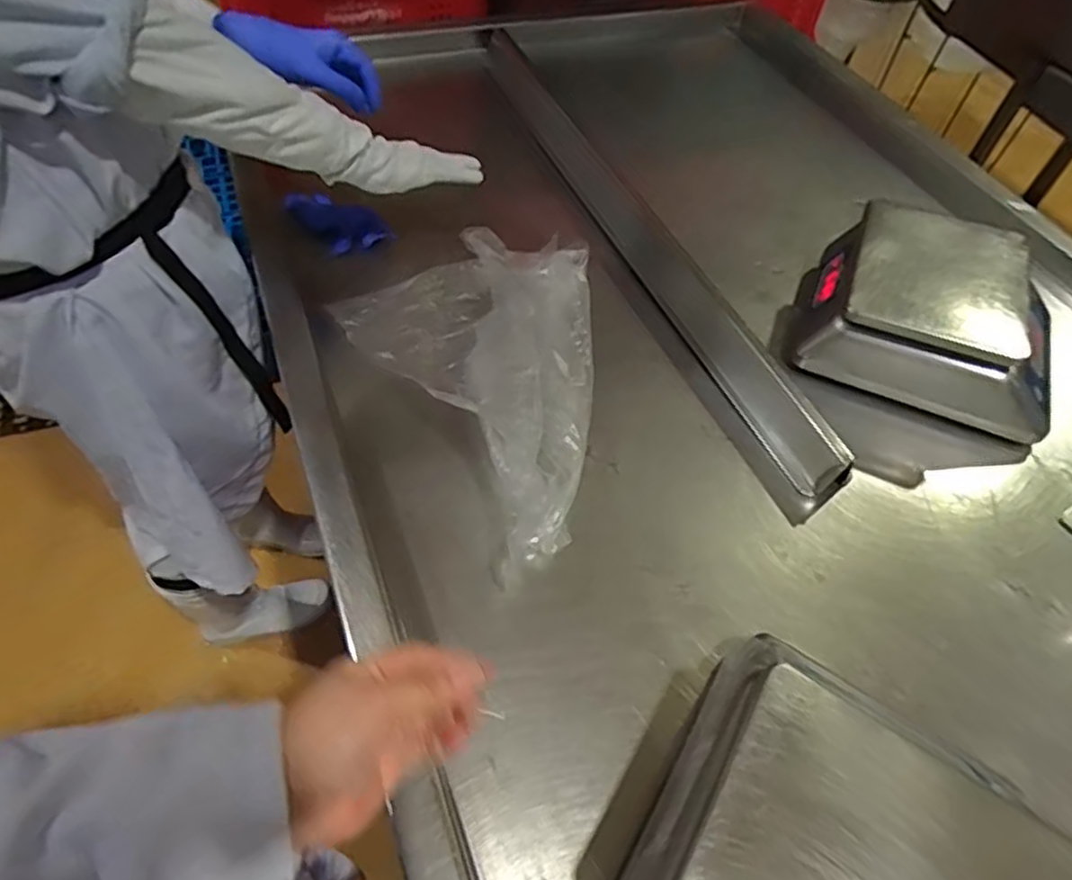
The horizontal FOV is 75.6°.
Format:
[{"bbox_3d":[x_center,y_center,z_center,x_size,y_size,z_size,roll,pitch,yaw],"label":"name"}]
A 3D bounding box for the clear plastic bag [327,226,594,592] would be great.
[{"bbox_3d":[-0.017,-0.108,0.759,0.312,0.071,0.434,-27,59,-22],"label":"clear plastic bag"}]

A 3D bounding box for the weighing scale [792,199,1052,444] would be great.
[{"bbox_3d":[0.483,-0.152,0.836,0.272,0.126,0.272,21,55,12],"label":"weighing scale"}]

